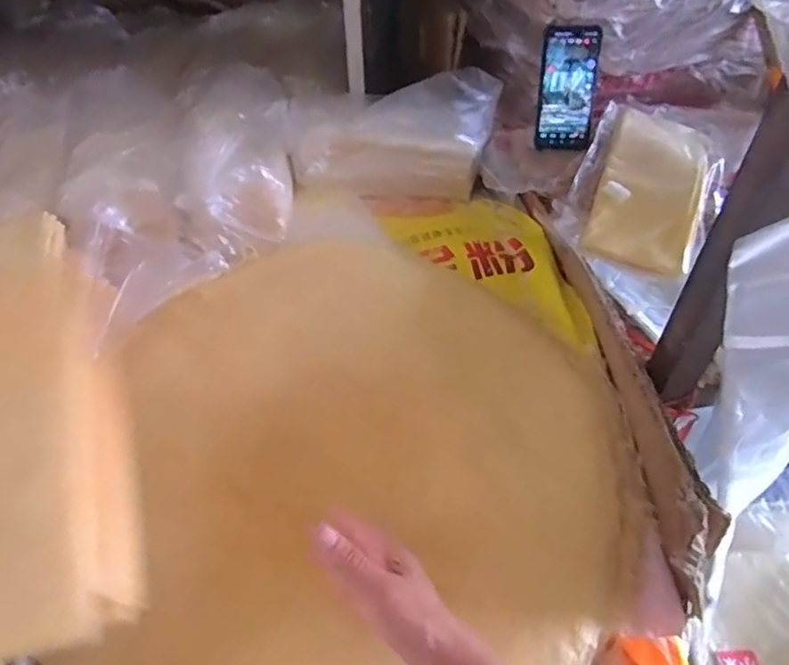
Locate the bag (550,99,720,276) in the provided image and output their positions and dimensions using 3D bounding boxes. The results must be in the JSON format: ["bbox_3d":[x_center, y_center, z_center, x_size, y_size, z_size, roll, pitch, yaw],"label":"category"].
[{"bbox_3d":[0.318,-0.197,0.738,0.157,0.052,0.285,20,52,18],"label":"bag"}]

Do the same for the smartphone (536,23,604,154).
[{"bbox_3d":[0.239,-0.333,0.804,0.074,0.159,0.017,-1,28,1],"label":"smartphone"}]

